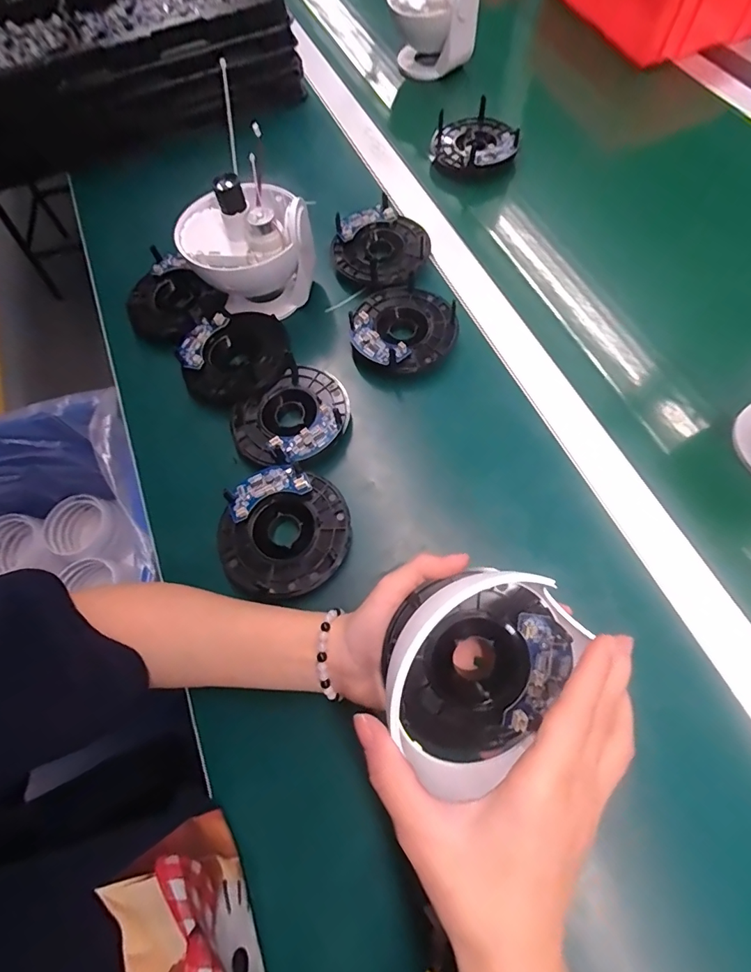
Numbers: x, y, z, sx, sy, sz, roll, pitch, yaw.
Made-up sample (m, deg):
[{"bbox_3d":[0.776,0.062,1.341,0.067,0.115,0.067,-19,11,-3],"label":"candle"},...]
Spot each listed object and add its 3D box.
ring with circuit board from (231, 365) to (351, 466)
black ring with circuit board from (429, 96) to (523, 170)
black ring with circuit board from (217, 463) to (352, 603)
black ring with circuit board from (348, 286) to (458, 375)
[{"bbox_3d":[-0.073,-0.059,0.400,0.103,0.029,0.087,-37,70,-11],"label":"ring with circuit board"},{"bbox_3d":[0.119,-0.417,0.537,0.099,0.023,0.107,7,68,7],"label":"black ring with circuit board"},{"bbox_3d":[-0.072,0.036,0.354,0.102,0.024,0.099,-1,67,3],"label":"black ring with circuit board"},{"bbox_3d":[0.026,-0.152,0.435,0.098,0.034,0.099,-1,67,3],"label":"black ring with circuit board"}]

